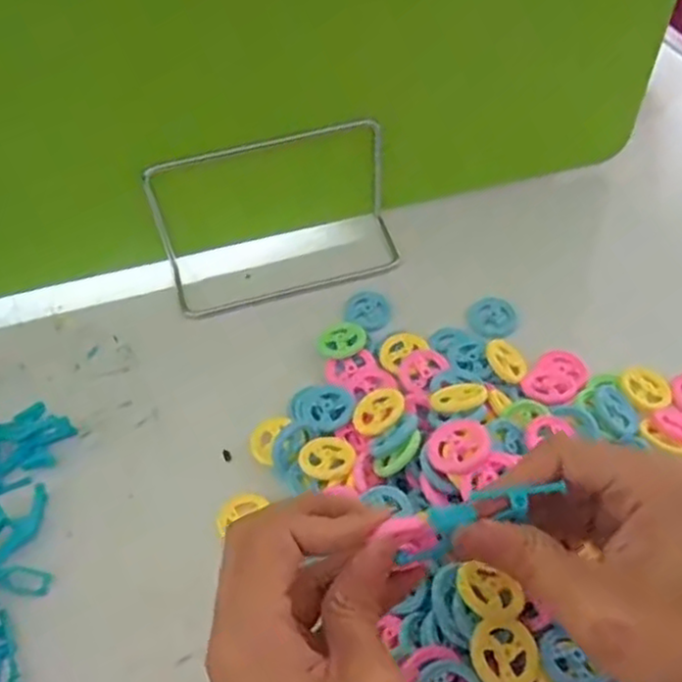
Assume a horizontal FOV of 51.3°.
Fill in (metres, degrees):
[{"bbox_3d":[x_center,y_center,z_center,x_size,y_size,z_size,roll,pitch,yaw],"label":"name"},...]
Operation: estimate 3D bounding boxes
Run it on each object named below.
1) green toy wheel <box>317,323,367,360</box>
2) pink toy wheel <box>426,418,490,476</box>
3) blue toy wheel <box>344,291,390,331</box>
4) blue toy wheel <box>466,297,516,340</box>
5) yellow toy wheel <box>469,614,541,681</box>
[{"bbox_3d":[0.001,0.000,0.427,0.027,0.009,0.024,-33,57,-21],"label":"green toy wheel"},{"bbox_3d":[0.056,0.050,0.341,0.029,0.006,0.029,-12,48,13],"label":"pink toy wheel"},{"bbox_3d":[0.016,-0.020,0.453,0.028,0.011,0.025,-2,52,2],"label":"blue toy wheel"},{"bbox_3d":[0.094,-0.013,0.443,0.028,0.013,0.031,7,53,8],"label":"blue toy wheel"},{"bbox_3d":[0.068,0.129,0.293,0.027,0.004,0.030,-23,74,-20],"label":"yellow toy wheel"}]

